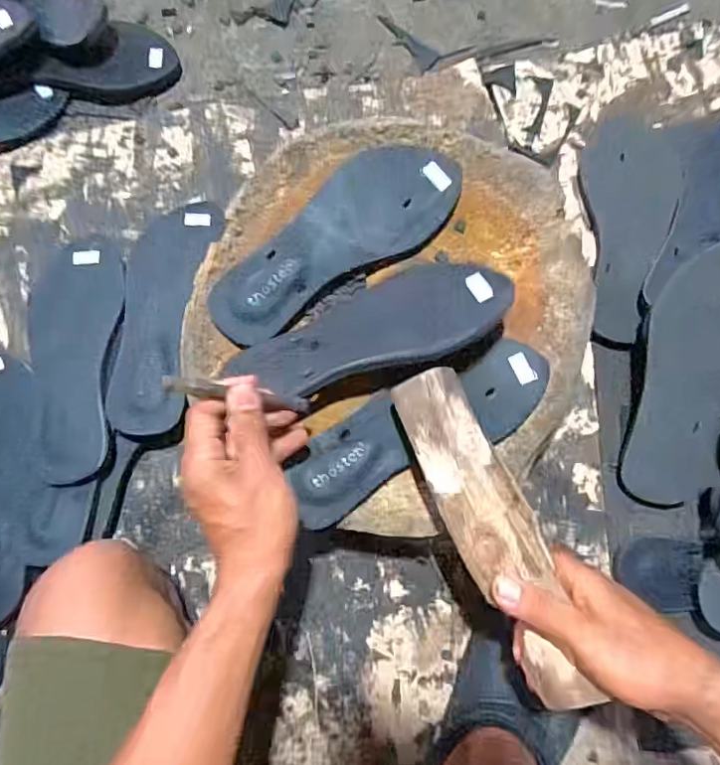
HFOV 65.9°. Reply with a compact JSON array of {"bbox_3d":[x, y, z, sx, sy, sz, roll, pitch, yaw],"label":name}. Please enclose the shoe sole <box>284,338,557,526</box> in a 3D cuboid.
[{"bbox_3d":[0.049,0.038,0.458,0.227,0.016,0.073,-26,83,-3],"label":"shoe sole"}]

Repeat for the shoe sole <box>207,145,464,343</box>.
[{"bbox_3d":[-0.025,-0.123,0.478,0.235,0.023,0.090,-37,82,-4],"label":"shoe sole"}]

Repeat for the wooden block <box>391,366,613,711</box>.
[{"bbox_3d":[0.094,0.101,0.391,0.057,0.026,0.240,-23,75,-2],"label":"wooden block"}]

